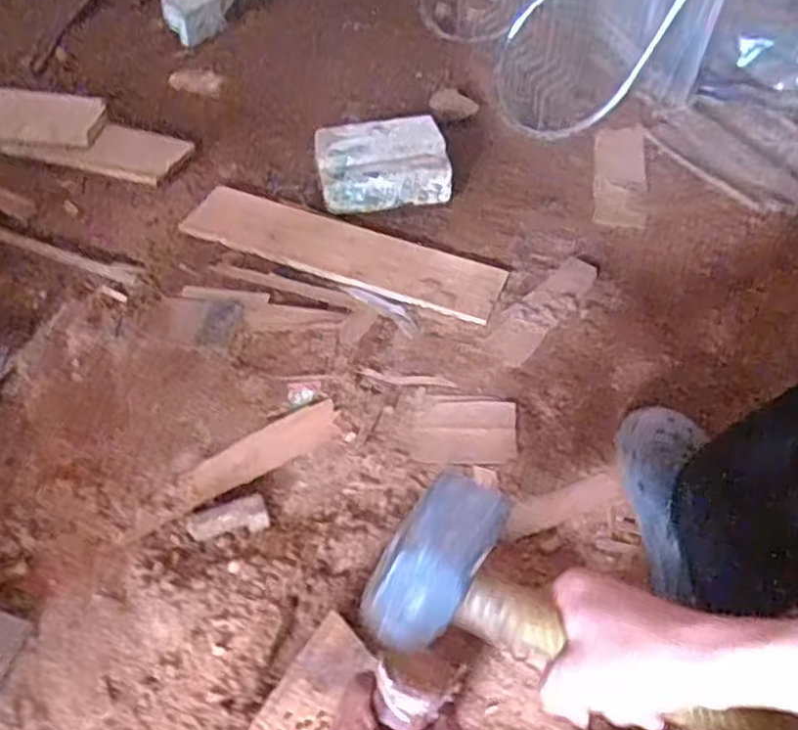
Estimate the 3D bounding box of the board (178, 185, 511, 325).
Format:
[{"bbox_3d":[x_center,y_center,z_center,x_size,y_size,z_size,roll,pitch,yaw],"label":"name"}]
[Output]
[{"bbox_3d":[-0.067,-0.149,0.955,0.403,0.012,0.115,21,50,12],"label":"board"}]

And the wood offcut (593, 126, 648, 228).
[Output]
[{"bbox_3d":[0.323,-0.282,1.095,0.076,0.005,0.244,12,49,5],"label":"wood offcut"}]

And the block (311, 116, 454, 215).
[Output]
[{"bbox_3d":[-0.024,-0.275,1.028,0.171,0.067,0.128,-5,50,-10],"label":"block"}]

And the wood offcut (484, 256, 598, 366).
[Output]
[{"bbox_3d":[0.179,-0.072,0.909,0.052,0.009,0.209,32,54,21],"label":"wood offcut"}]

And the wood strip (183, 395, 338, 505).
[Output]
[{"bbox_3d":[-0.136,0.086,0.763,0.172,0.005,0.049,-25,56,-24],"label":"wood strip"}]

